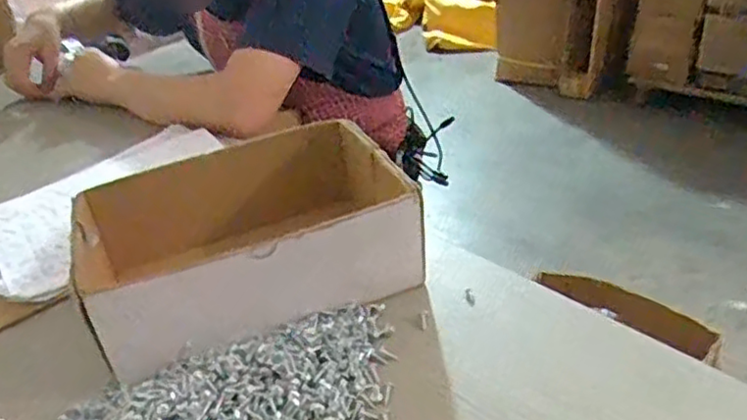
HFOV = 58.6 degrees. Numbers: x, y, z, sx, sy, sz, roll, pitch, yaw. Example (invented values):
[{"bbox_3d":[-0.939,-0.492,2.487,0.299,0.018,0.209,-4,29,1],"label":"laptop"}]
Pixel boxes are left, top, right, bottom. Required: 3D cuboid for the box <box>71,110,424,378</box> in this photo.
[{"bbox_3d":[-0.102,0.021,0.546,0.245,0.089,0.165,-17,33,-15],"label":"box"}]

